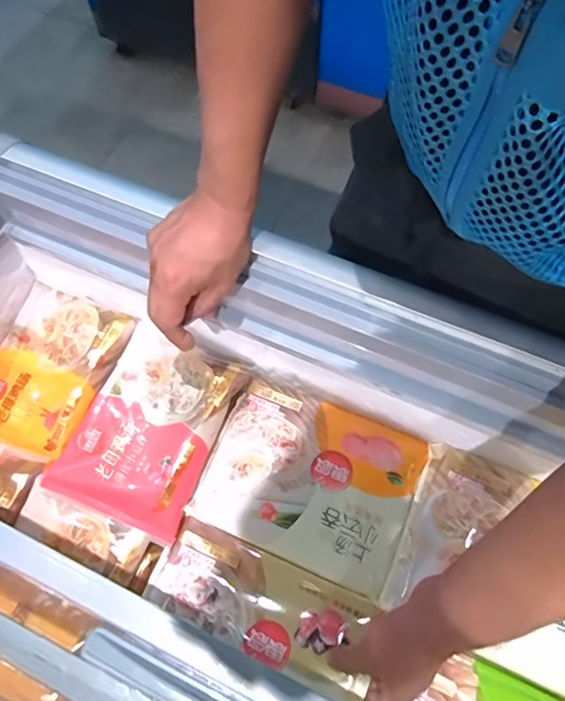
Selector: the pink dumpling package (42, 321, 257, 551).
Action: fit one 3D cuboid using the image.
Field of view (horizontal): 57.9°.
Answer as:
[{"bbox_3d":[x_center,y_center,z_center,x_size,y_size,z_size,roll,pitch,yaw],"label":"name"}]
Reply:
[{"bbox_3d":[-0.157,0.090,0.601,0.150,0.032,0.210,20,67,10],"label":"pink dumpling package"}]

